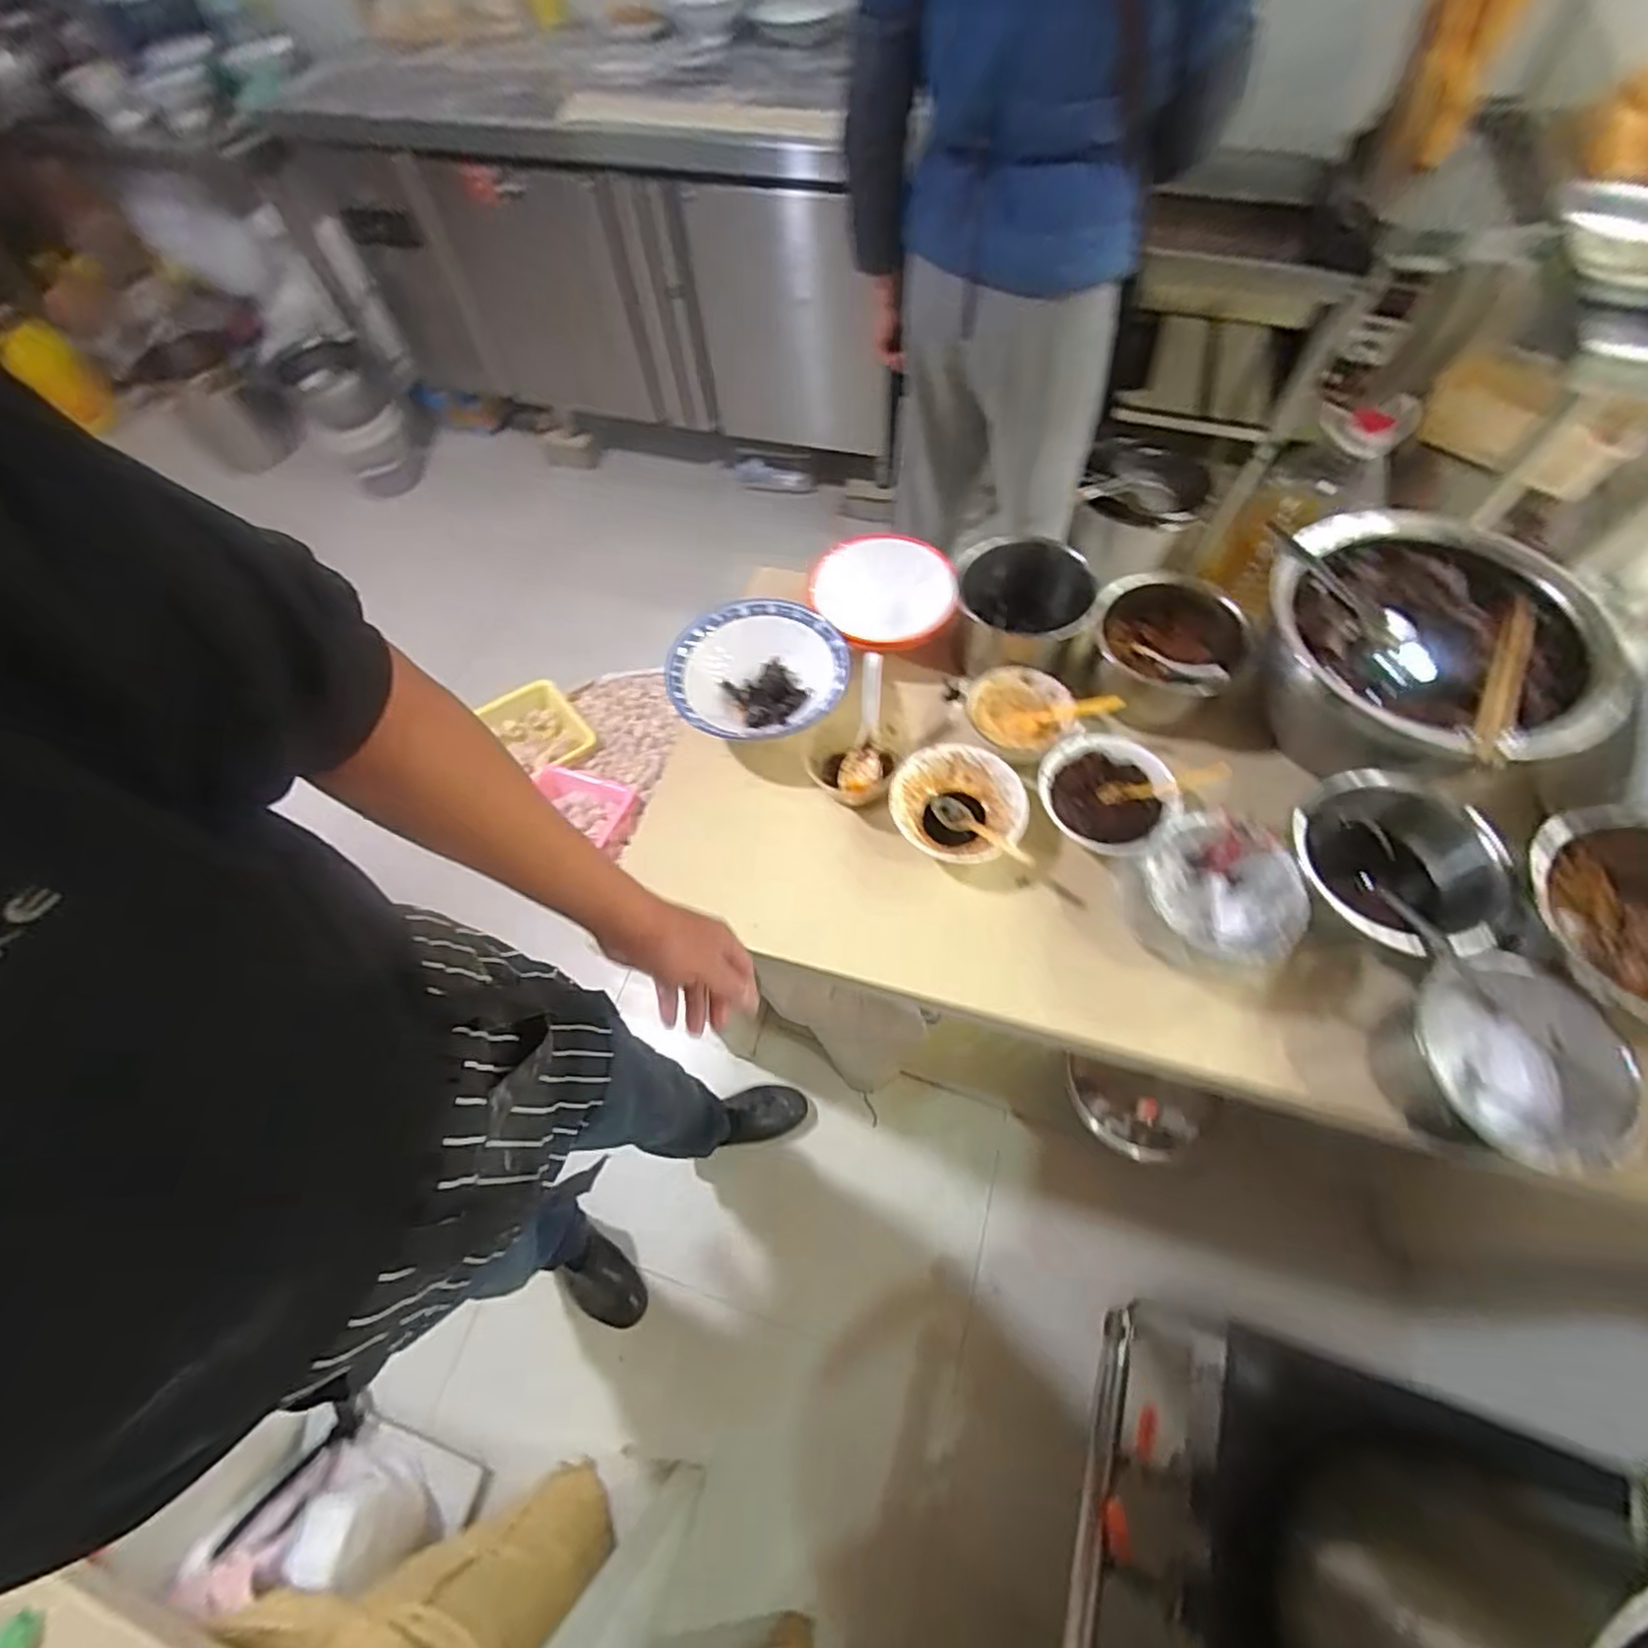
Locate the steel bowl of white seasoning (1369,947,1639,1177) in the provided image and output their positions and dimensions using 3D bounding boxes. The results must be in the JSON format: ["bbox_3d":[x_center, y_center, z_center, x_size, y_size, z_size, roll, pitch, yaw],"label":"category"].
[{"bbox_3d":[0.541,0.191,0.570,0.130,0.089,0.146,13,63,9],"label":"steel bowl of white seasoning"}]

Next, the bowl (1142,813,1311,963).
[{"bbox_3d":[0.356,0.072,0.650,0.129,0.073,0.135,-1,62,2],"label":"bowl"}]

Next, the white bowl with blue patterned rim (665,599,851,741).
[{"bbox_3d":[-0.072,-0.159,0.771,0.189,0.048,0.184,-8,62,-2],"label":"white bowl with blue patterned rim"}]

